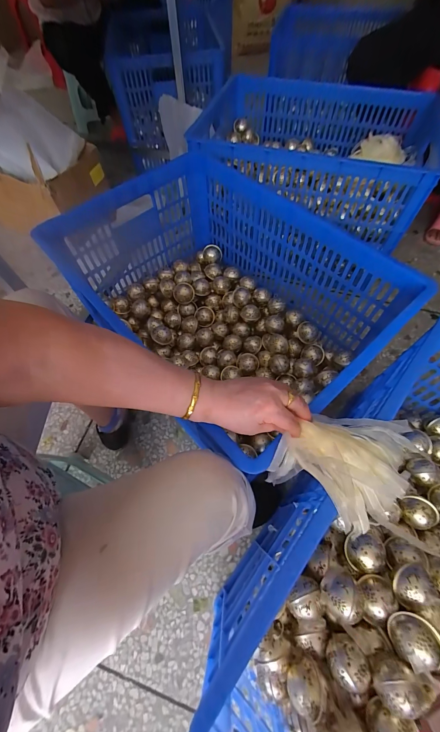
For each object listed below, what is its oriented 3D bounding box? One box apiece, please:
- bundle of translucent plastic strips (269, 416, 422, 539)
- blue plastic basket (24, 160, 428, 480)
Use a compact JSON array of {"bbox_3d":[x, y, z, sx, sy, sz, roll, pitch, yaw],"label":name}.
[{"bbox_3d":[0.158,0.113,0.350,0.149,0.051,0.144,29,67,16],"label":"bundle of translucent plastic strips"},{"bbox_3d":[0.013,-0.158,0.685,0.691,0.321,0.492,40,70,20],"label":"blue plastic basket"}]

